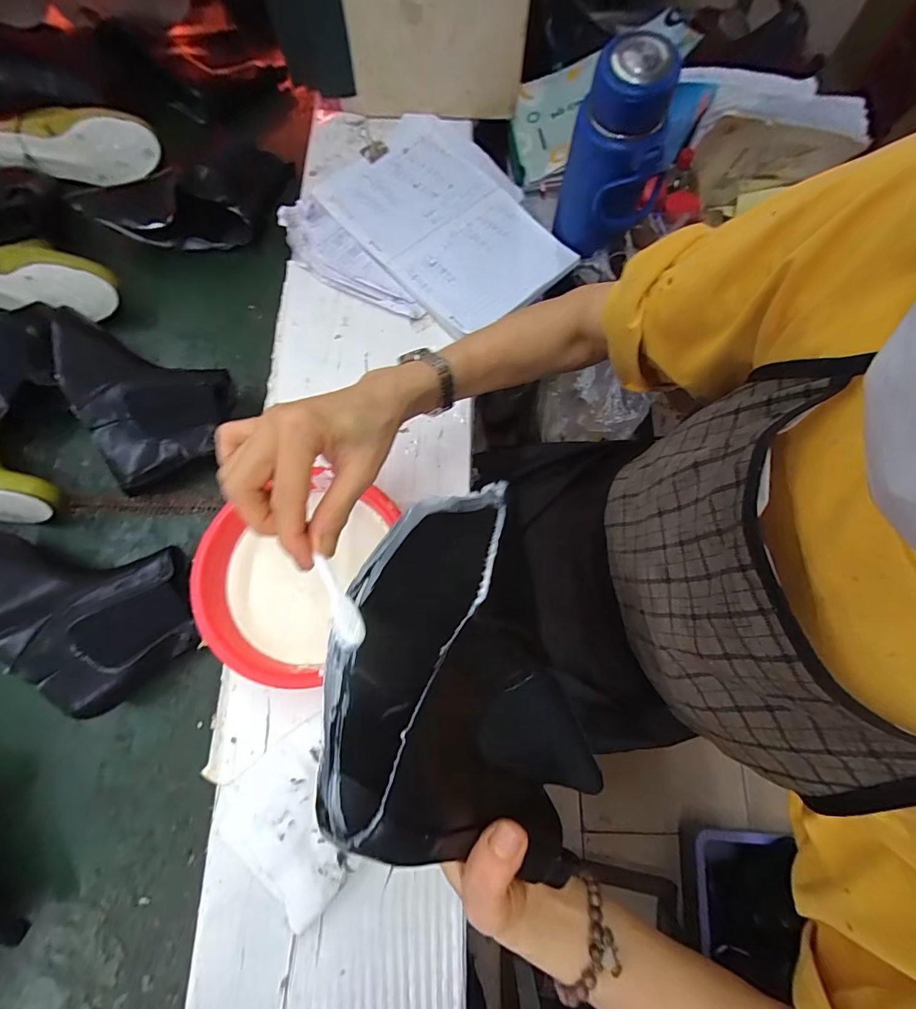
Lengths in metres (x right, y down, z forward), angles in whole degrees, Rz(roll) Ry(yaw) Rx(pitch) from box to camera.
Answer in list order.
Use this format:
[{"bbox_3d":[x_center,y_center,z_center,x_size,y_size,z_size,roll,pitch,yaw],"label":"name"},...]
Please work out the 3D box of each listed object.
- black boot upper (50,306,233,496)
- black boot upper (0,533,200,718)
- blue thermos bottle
[{"bbox_3d":[-0.360,-0.148,0.523,0.153,0.060,0.238,-28,77,-8],"label":"black boot upper"},{"bbox_3d":[-0.400,0.115,0.455,0.246,0.091,0.155,8,74,1],"label":"black boot upper"},{"bbox_3d":[0.177,-0.382,0.505,0.107,0.185,0.095,17,75,3],"label":"blue thermos bottle"}]

